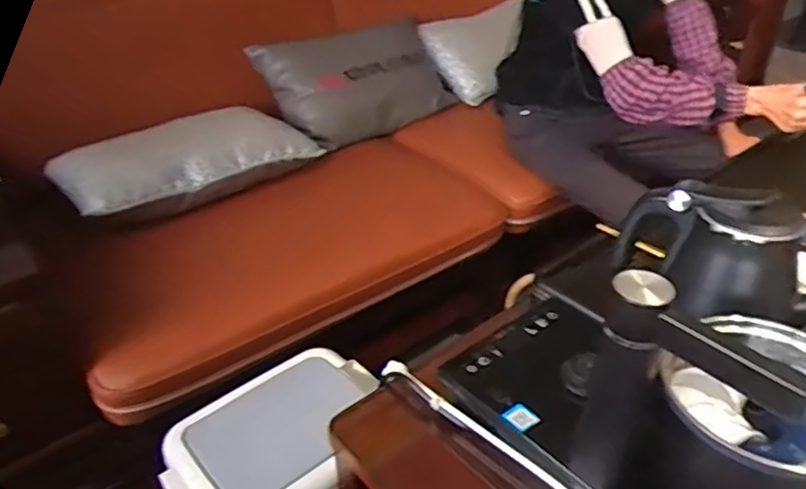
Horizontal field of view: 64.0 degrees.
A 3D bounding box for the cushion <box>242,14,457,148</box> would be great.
[{"bbox_3d":[-0.103,-0.390,1.563,0.517,0.276,0.123,-26,6,-38],"label":"cushion"}]

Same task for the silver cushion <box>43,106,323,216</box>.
[{"bbox_3d":[-0.396,-0.172,1.245,0.490,0.123,0.160,-25,40,-30],"label":"silver cushion"}]

